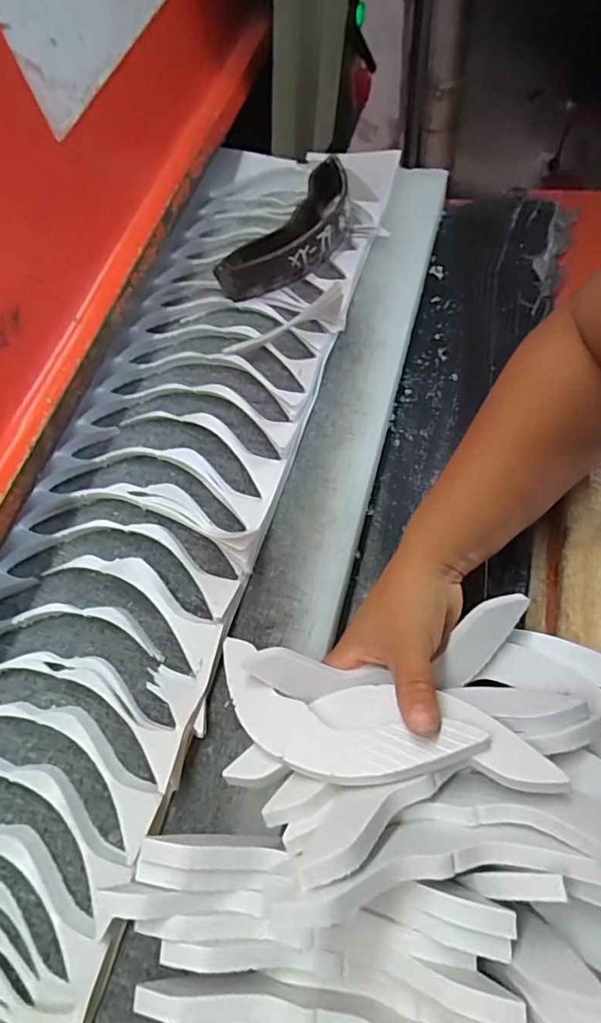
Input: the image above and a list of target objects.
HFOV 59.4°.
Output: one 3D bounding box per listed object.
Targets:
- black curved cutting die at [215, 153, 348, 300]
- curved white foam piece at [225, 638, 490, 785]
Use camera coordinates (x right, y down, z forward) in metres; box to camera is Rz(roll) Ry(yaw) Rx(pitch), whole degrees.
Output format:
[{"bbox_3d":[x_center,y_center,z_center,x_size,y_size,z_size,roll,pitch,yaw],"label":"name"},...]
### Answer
[{"bbox_3d":[0.000,-0.297,0.568,0.079,0.062,0.200,34,72,20],"label":"black curved cutting die"},{"bbox_3d":[0.014,0.129,0.327,0.182,0.024,0.061,7,63,31],"label":"curved white foam piece"}]

